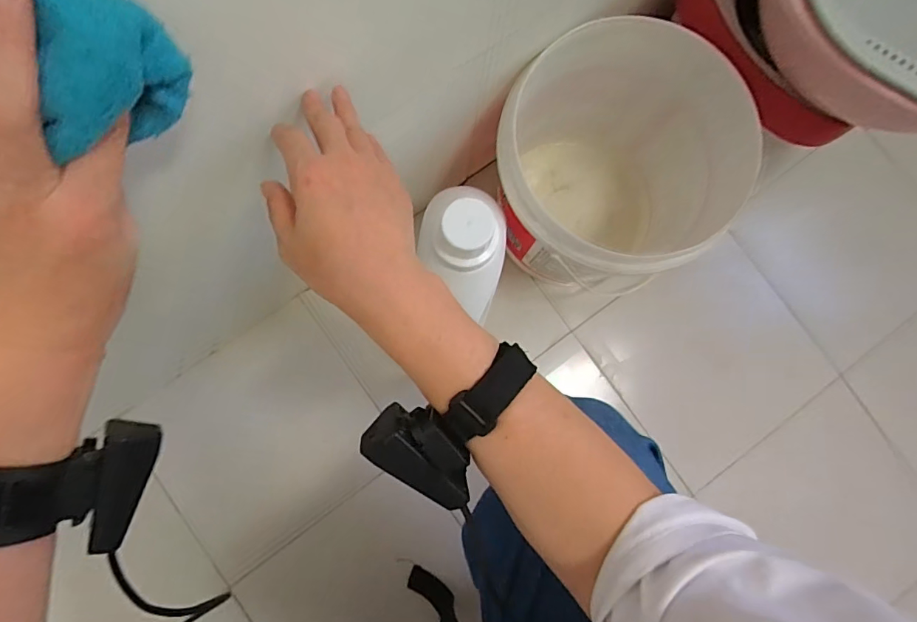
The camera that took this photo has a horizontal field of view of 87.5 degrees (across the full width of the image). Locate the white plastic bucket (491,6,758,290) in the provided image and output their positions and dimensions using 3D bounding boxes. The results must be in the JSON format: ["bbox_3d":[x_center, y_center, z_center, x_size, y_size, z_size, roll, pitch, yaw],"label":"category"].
[{"bbox_3d":[0.176,-0.164,0.617,0.261,0.271,0.259,0,83,-1],"label":"white plastic bucket"}]

